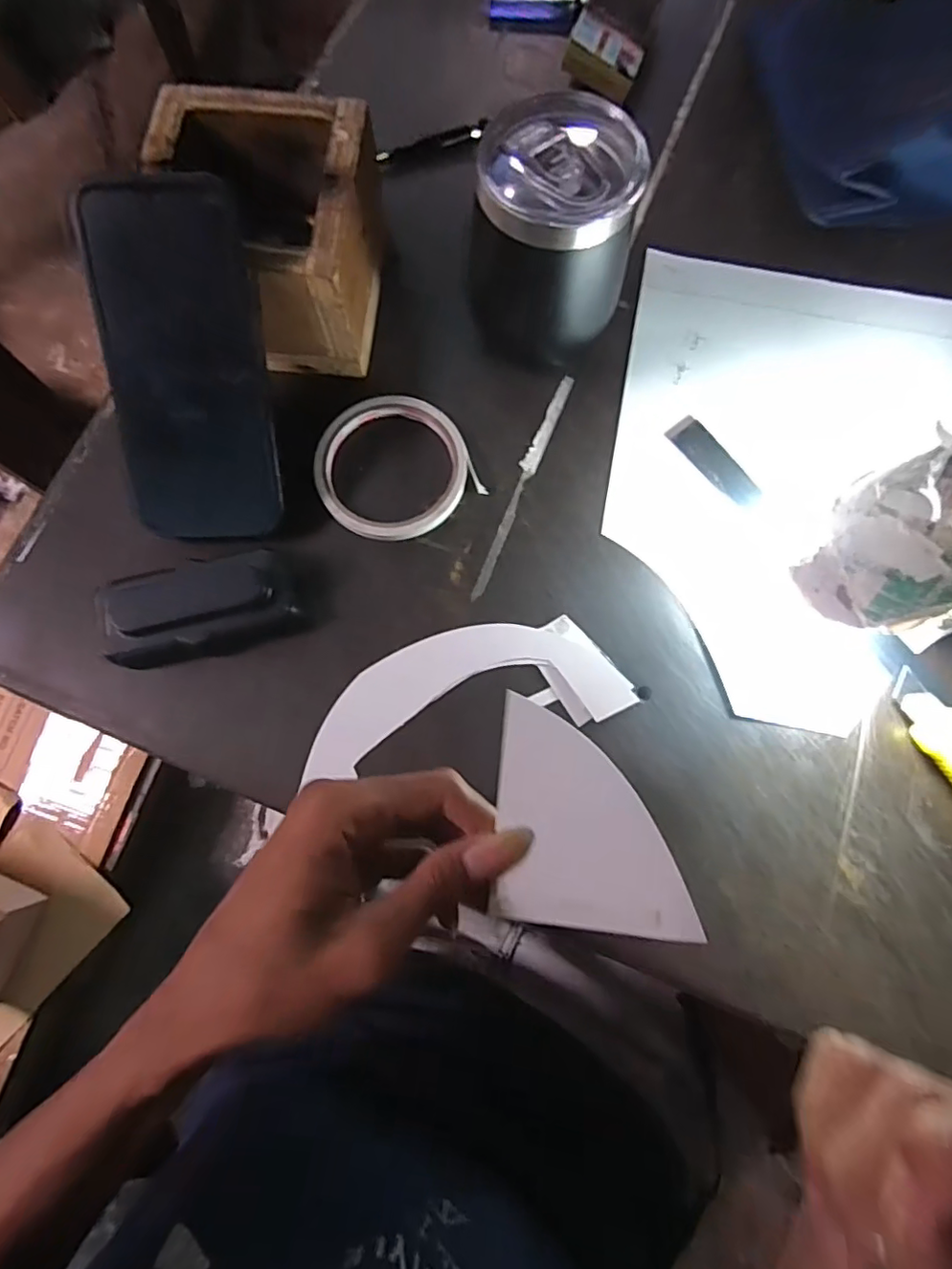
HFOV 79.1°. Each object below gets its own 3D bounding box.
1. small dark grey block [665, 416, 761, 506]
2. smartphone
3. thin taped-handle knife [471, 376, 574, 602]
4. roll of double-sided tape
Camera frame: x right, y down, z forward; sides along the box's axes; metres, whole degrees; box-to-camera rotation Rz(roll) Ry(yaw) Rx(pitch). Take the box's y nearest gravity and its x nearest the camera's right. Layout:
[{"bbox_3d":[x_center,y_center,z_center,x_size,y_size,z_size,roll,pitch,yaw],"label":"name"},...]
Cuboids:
[{"bbox_3d":[0.146,-0.106,0.355,0.021,0.004,0.067,-34,80,-7],"label":"small dark grey block"},{"bbox_3d":[-0.154,-0.139,0.306,0.080,0.009,0.171,-4,107,-1],"label":"smartphone"},{"bbox_3d":[0.029,-0.094,0.353,0.010,0.004,0.157,22,78,4],"label":"thin taped-handle knife"},{"bbox_3d":[-0.052,-0.105,0.353,0.090,0.009,0.096,-26,79,-6],"label":"roll of double-sided tape"}]

